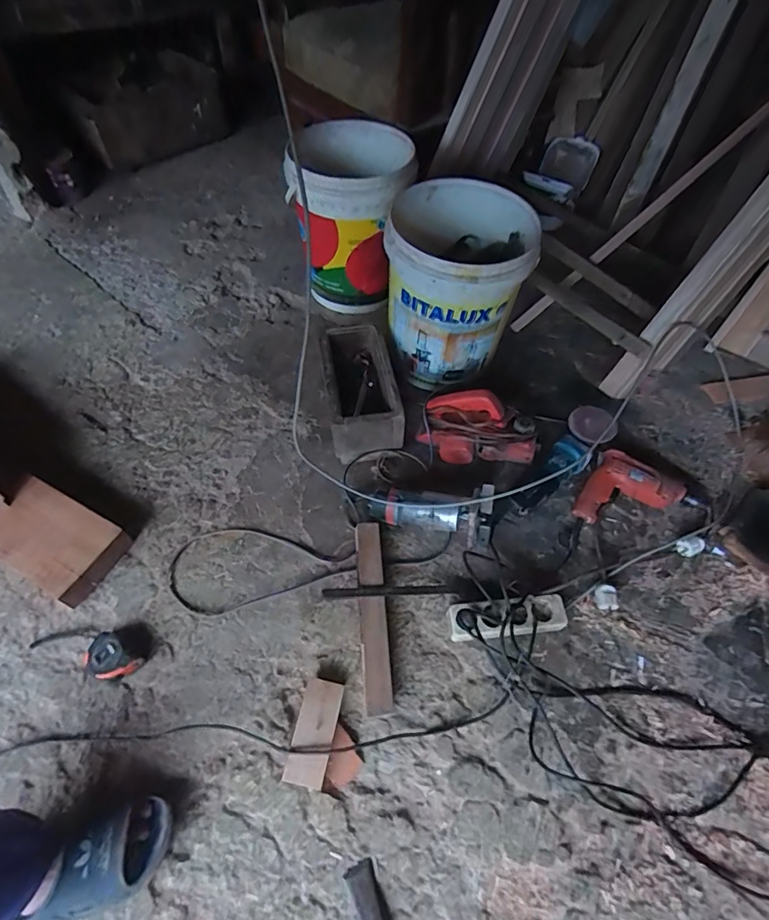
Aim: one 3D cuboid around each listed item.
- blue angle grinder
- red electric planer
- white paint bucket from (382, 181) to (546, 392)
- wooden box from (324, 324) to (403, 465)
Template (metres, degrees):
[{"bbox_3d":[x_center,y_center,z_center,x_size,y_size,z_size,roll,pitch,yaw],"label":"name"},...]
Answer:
[{"bbox_3d":[0.360,0.010,0.969,0.086,0.144,0.261,37,63,22],"label":"blue angle grinder"},{"bbox_3d":[0.203,-0.059,1.008,0.239,0.145,0.104,8,56,5],"label":"red electric planer"},{"bbox_3d":[0.156,-0.380,1.076,0.287,0.342,0.305,0,56,0],"label":"white paint bucket"},{"bbox_3d":[-0.049,-0.148,1.066,0.137,0.144,0.276,-6,56,-4],"label":"wooden box"}]

